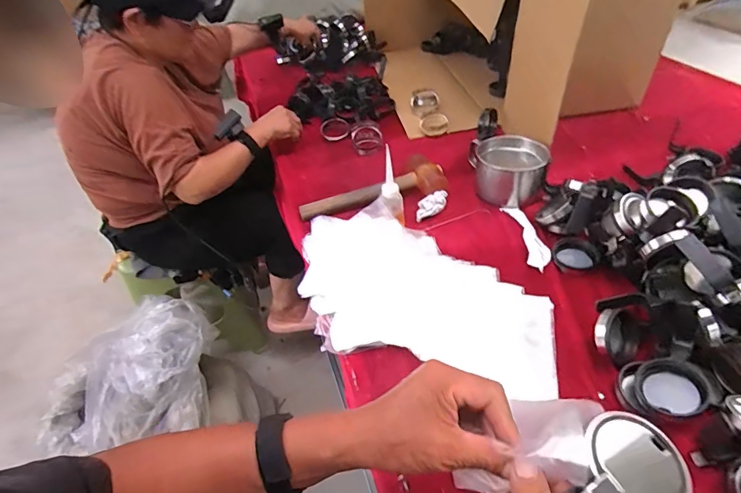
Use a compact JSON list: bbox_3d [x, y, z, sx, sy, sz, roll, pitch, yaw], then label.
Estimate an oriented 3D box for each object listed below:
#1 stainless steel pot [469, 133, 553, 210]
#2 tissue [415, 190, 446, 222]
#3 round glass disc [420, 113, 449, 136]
[{"bbox_3d":[0.261,-0.148,0.824,0.145,0.088,0.125,11,44,14],"label":"stainless steel pot"},{"bbox_3d":[0.117,-0.080,0.797,0.086,0.028,0.030,-38,54,-21],"label":"tissue"},{"bbox_3d":[0.153,-0.303,1.040,0.065,0.016,0.077,-30,52,1],"label":"round glass disc"}]

